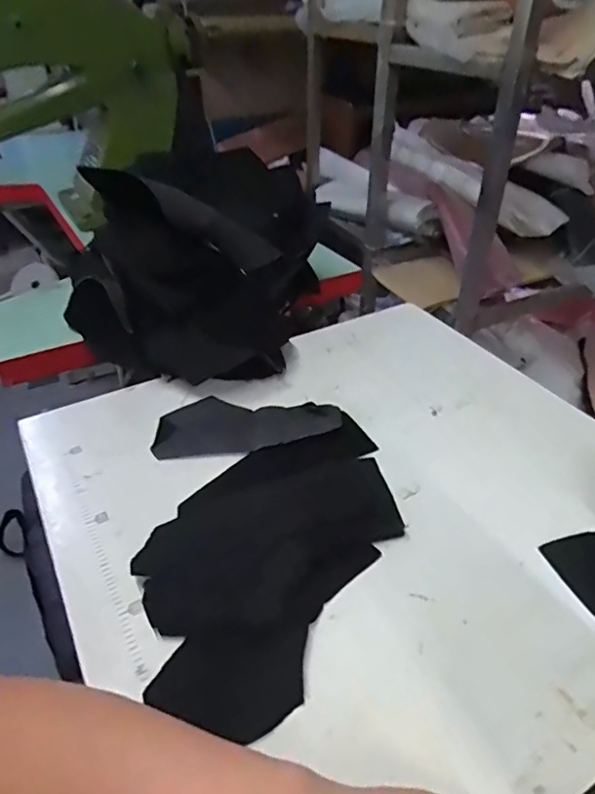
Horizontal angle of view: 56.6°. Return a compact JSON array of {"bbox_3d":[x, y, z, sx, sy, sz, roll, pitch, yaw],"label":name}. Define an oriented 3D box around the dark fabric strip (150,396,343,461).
[{"bbox_3d":[-0.052,0.020,0.578,0.184,0.023,0.094,-3,37,-5],"label":"dark fabric strip"}]

